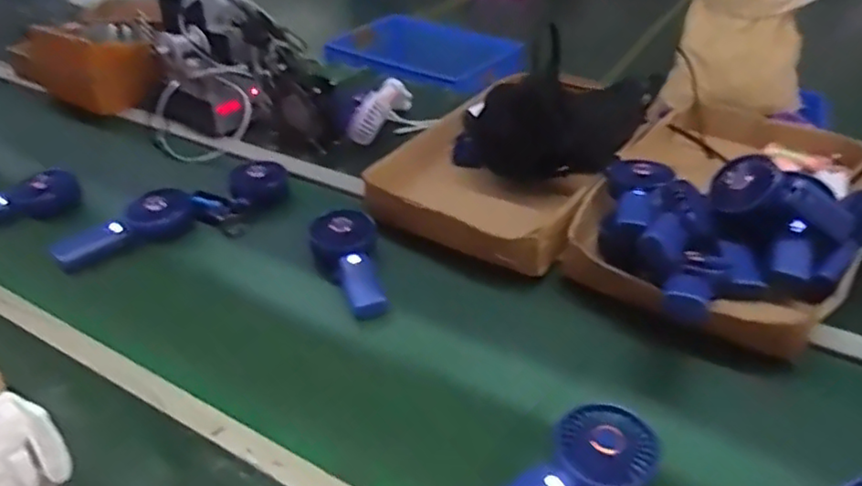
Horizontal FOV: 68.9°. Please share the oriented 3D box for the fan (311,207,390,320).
[{"bbox_3d":[-0.101,0.021,0.809,0.077,0.034,0.181,-12,53,-19],"label":"fan"}]

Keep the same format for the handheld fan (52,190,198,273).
[{"bbox_3d":[-0.416,-0.021,0.856,0.067,0.035,0.184,29,46,34],"label":"handheld fan"}]

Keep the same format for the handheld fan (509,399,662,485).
[{"bbox_3d":[0.113,0.203,0.537,0.182,0.028,0.086,-29,44,-16],"label":"handheld fan"}]

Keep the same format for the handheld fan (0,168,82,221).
[{"bbox_3d":[-0.605,-0.055,0.912,0.178,0.057,0.047,-17,40,-20],"label":"handheld fan"}]

